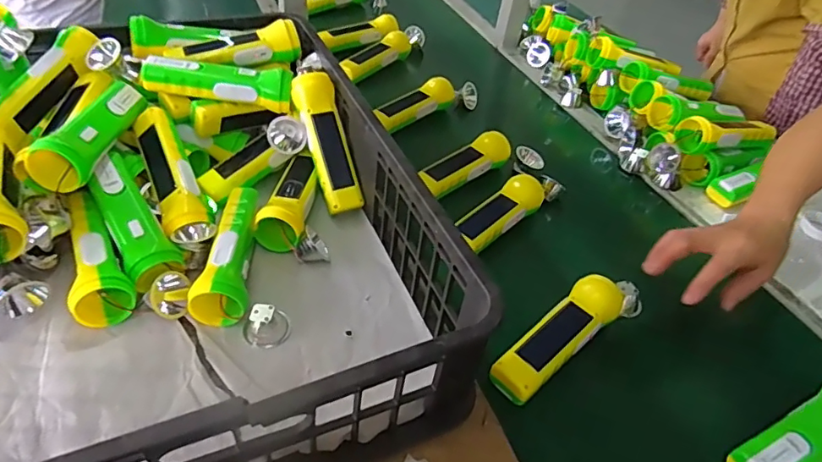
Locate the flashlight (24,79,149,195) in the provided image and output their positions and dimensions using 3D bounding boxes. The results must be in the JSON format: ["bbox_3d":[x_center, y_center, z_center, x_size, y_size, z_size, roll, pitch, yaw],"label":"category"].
[{"bbox_3d":[-0.330,-0.104,0.536,0.045,0.049,0.145,8,43,0],"label":"flashlight"}]

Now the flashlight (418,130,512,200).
[{"bbox_3d":[0.071,-0.092,0.698,0.139,0.040,0.043,-25,52,-30],"label":"flashlight"}]

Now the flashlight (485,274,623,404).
[{"bbox_3d":[0.152,0.104,0.518,0.048,0.040,0.169,37,51,28],"label":"flashlight"}]

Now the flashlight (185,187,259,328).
[{"bbox_3d":[-0.189,0.021,0.538,0.052,0.044,0.160,0,43,-8],"label":"flashlight"}]

